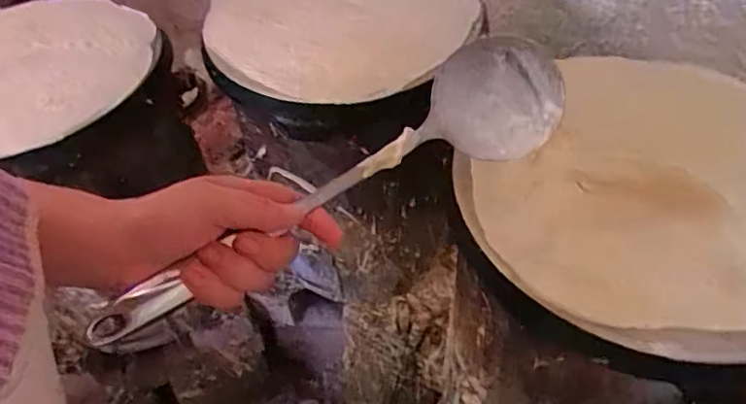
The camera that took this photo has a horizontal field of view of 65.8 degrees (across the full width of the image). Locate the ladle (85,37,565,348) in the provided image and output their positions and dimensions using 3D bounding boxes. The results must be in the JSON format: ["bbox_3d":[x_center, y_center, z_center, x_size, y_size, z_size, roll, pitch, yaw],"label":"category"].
[{"bbox_3d":[-0.015,-0.010,0.403,0.369,0.069,0.081,-32,54,-19],"label":"ladle"}]

